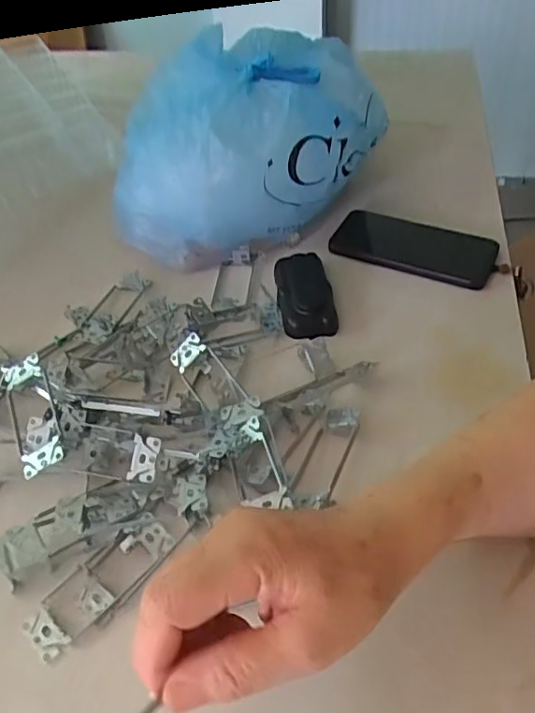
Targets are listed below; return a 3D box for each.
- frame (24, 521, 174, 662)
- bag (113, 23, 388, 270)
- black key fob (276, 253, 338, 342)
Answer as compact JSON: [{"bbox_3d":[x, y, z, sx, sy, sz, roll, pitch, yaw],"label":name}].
[{"bbox_3d":[-0.111,0.148,0.378,0.104,0.018,0.037,-40,66,-21],"label":"frame"},{"bbox_3d":[-0.026,-0.240,0.645,0.304,0.152,0.221,-12,49,-7],"label":"bag"},{"bbox_3d":[0.036,-0.065,0.561,0.052,0.023,0.106,-5,48,0],"label":"black key fob"}]

